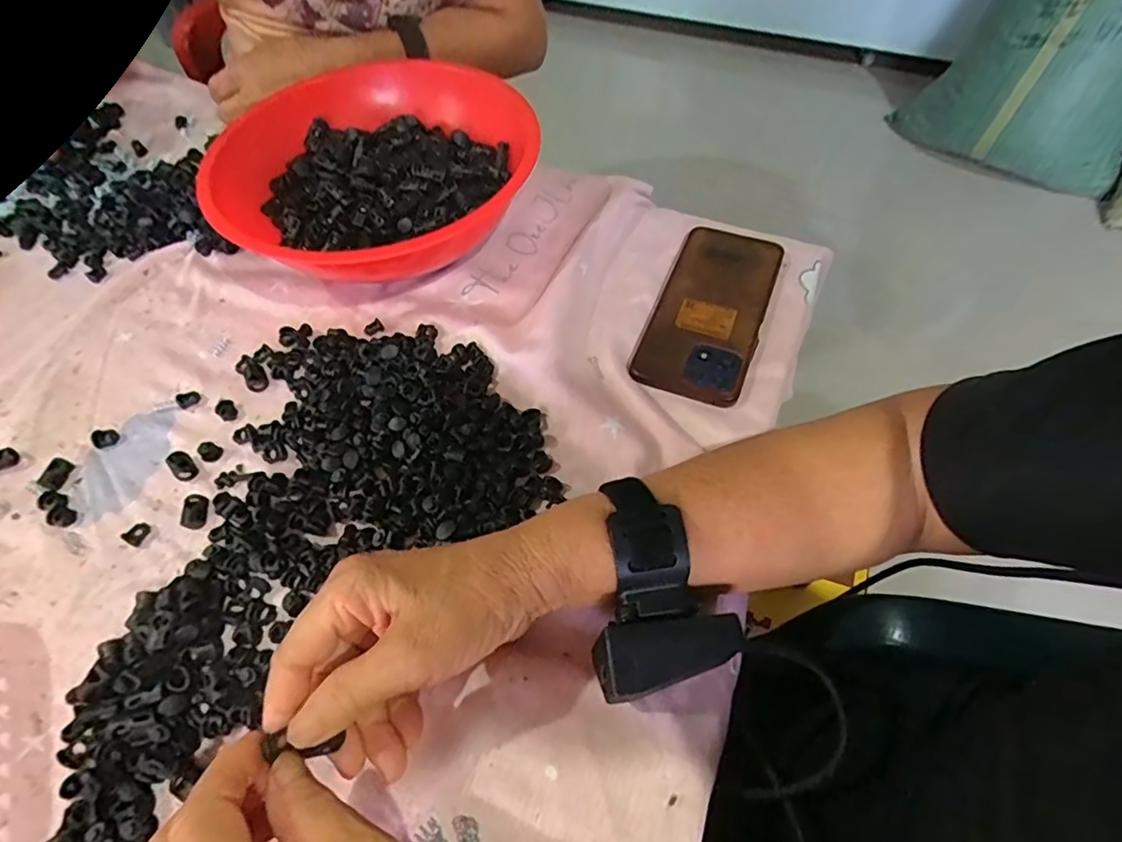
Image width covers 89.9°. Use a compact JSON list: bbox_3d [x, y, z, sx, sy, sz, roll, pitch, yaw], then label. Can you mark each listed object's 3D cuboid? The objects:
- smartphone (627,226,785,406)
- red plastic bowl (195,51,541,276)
[{"bbox_3d":[0.111,-0.087,0.420,0.079,0.008,0.165,18,61,14],"label":"smartphone"},{"bbox_3d":[-0.145,-0.198,0.467,0.238,0.083,0.238,-1,58,2],"label":"red plastic bowl"}]

